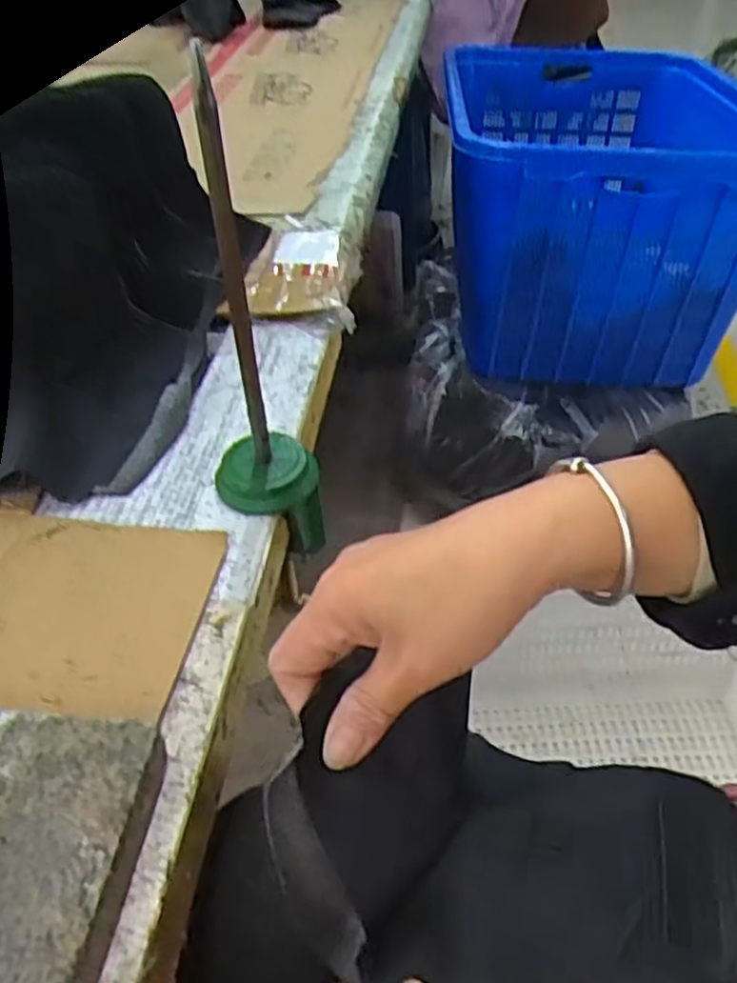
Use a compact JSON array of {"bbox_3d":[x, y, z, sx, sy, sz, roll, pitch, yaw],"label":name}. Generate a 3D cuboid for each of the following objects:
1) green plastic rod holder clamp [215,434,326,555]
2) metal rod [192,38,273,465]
[{"bbox_3d":[-0.060,0.008,0.468,0.059,0.077,0.048,-15,45,-12],"label":"green plastic rod holder clamp"},{"bbox_3d":[-0.066,-0.092,0.380,0.010,0.235,0.010,-7,44,-4],"label":"metal rod"}]

